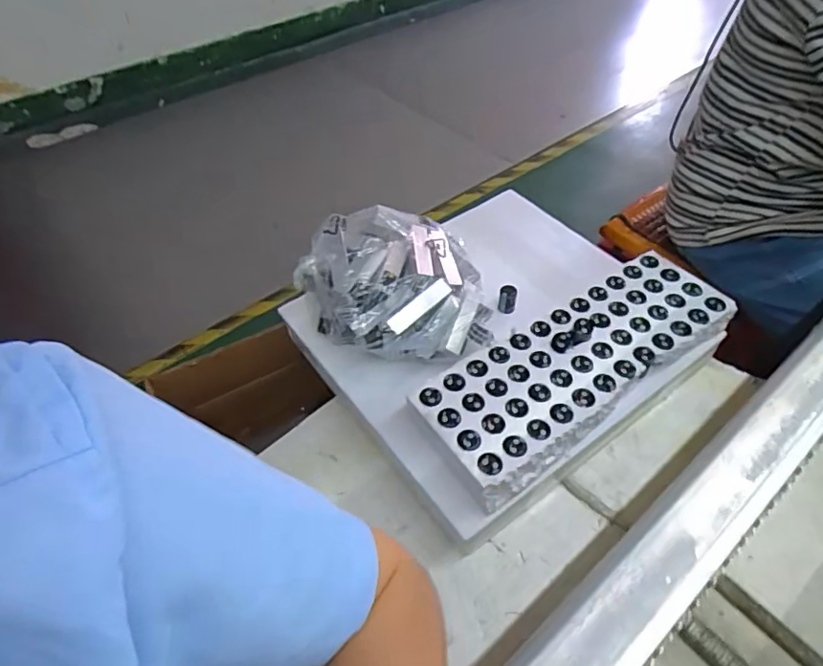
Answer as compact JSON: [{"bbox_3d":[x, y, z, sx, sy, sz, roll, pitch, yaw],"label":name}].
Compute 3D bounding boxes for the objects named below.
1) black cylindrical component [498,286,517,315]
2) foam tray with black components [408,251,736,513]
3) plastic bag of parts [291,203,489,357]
[{"bbox_3d":[0.123,-0.043,0.693,0.021,0.036,0.019,10,50,9],"label":"black cylindrical component"},{"bbox_3d":[0.191,0.027,0.607,0.384,0.038,0.129,-29,55,-23],"label":"foam tray with black components"},{"bbox_3d":[-0.022,-0.057,0.642,0.217,0.109,0.164,-1,49,0],"label":"plastic bag of parts"}]

